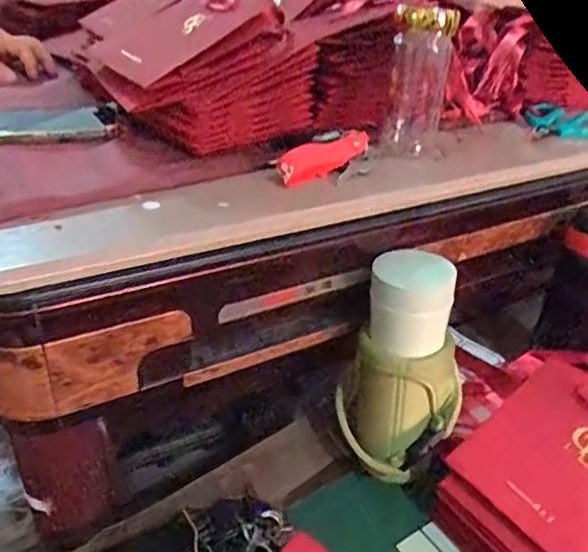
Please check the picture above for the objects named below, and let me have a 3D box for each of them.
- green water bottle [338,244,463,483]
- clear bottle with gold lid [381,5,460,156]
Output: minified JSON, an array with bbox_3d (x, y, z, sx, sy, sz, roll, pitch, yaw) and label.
[{"bbox_3d":[0.093,0.085,0.517,0.081,0.199,0.102,-15,37,-28],"label":"green water bottle"},{"bbox_3d":[0.121,-0.190,0.555,0.052,0.122,0.060,20,35,23],"label":"clear bottle with gold lid"}]

